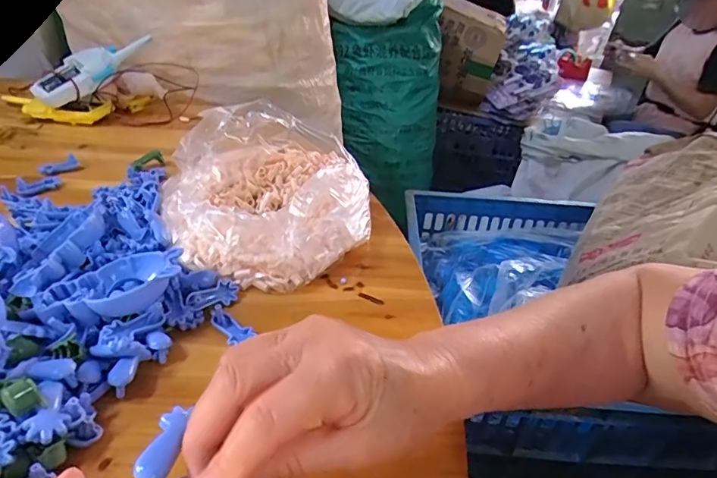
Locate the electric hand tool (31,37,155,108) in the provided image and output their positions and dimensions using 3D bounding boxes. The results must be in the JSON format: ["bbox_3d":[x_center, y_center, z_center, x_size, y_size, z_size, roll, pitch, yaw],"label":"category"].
[{"bbox_3d":[-0.358,-0.236,0.645,0.059,0.029,0.168,27,60,29],"label":"electric hand tool"}]

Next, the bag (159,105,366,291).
[{"bbox_3d":[-0.077,-0.053,0.447,0.177,0.071,0.215,3,35,-2],"label":"bag"}]

